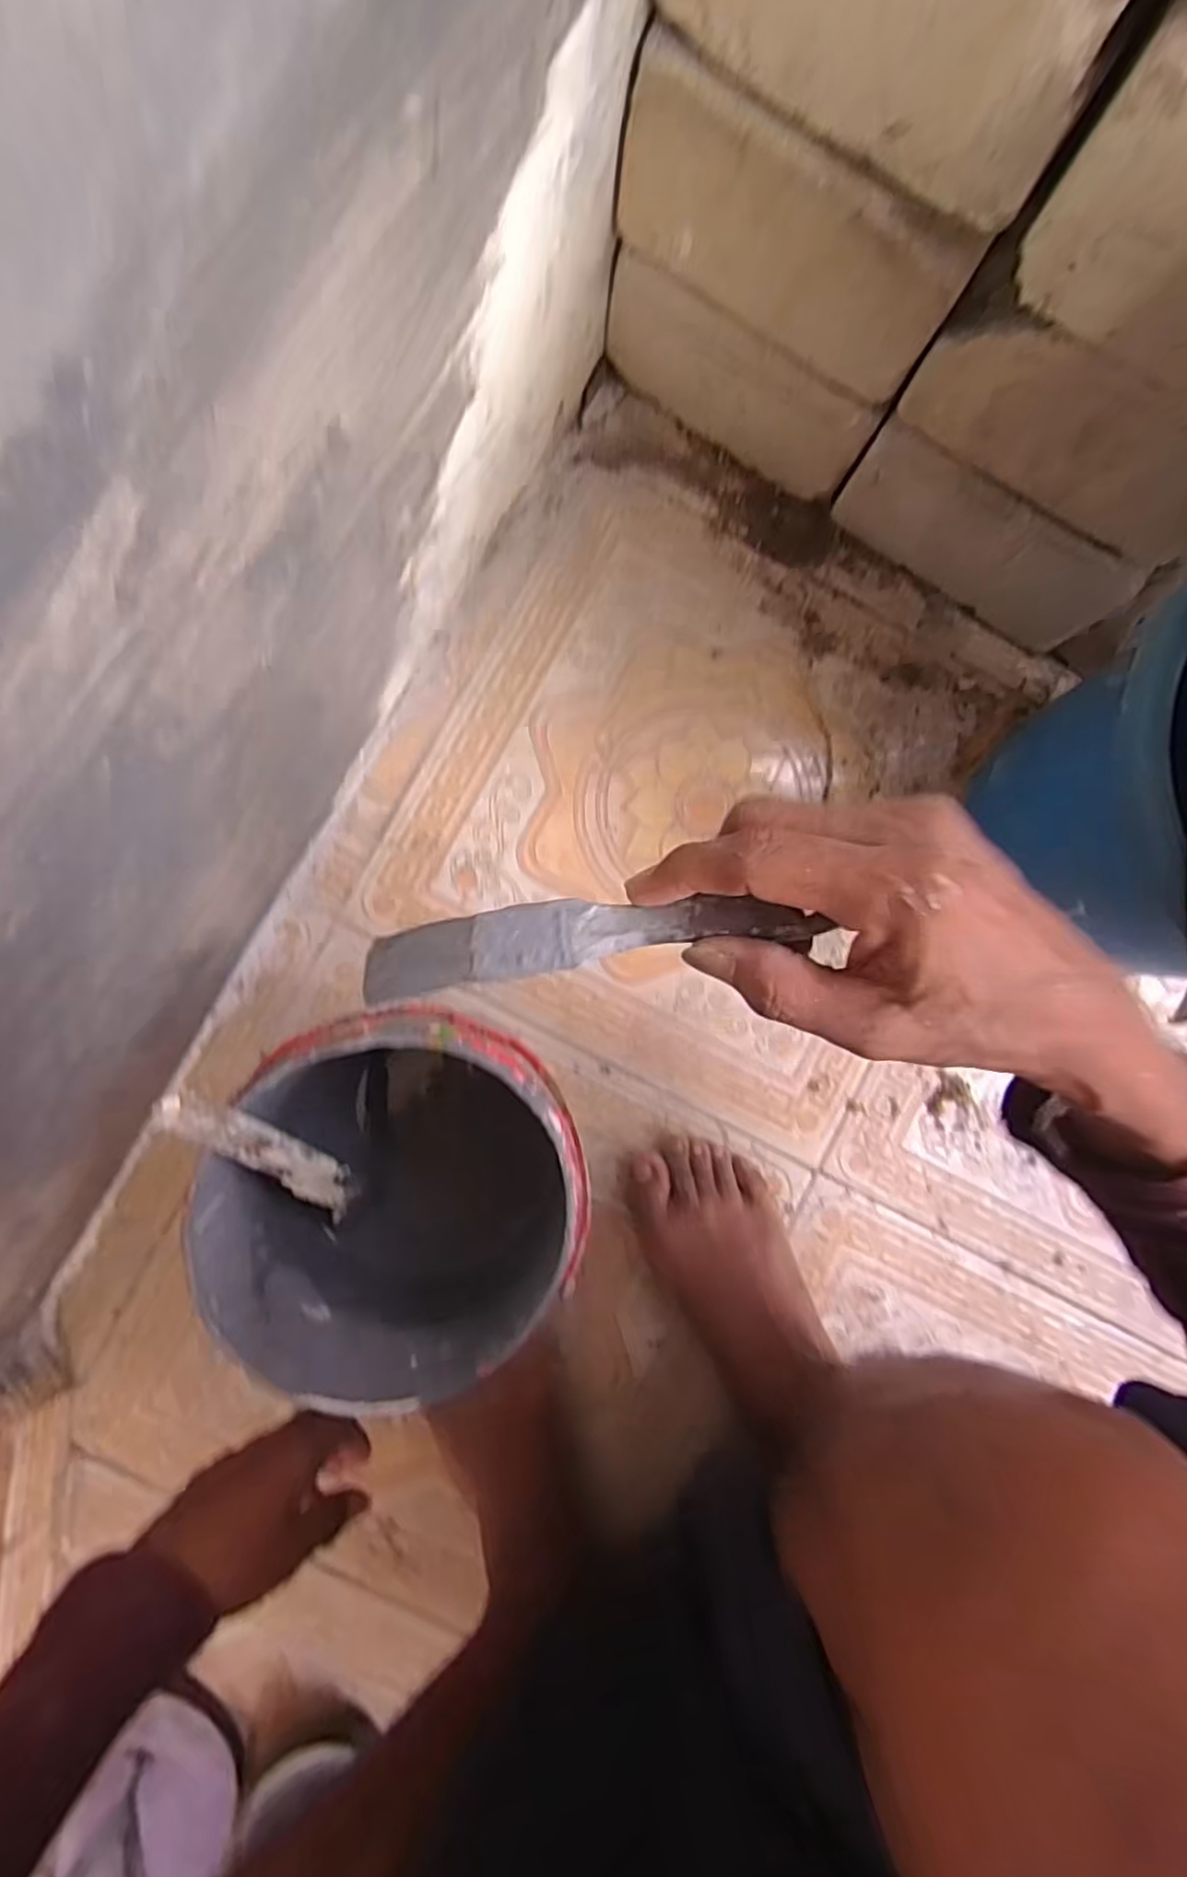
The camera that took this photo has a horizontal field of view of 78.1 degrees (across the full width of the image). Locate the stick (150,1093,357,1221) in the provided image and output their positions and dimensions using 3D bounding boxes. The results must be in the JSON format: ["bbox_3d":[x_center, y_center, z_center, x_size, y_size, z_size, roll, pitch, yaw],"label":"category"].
[{"bbox_3d":[-0.160,0.113,0.373,0.022,0.183,0.014,-21,57,-4],"label":"stick"}]

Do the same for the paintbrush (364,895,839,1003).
[{"bbox_3d":[-0.005,0.000,0.242,0.150,0.010,0.025,-7,88,8],"label":"paintbrush"}]

